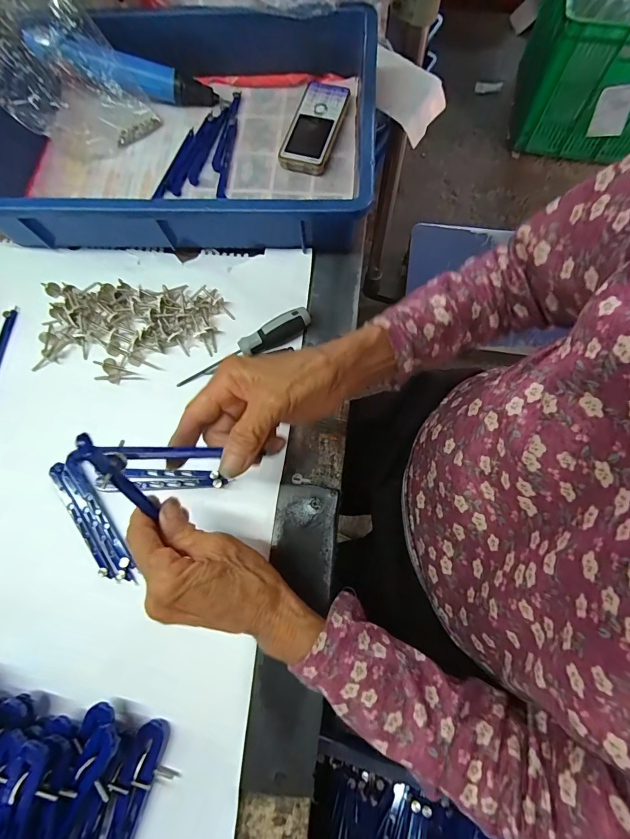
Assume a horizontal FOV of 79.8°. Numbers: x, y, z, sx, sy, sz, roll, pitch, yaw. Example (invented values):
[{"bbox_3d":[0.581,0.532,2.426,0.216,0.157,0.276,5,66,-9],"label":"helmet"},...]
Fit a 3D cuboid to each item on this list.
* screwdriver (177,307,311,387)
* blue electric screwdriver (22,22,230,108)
[{"bbox_3d":[-0.070,-0.071,0.378,0.145,0.023,0.023,-26,71,-7],"label":"screwdriver"},{"bbox_3d":[-0.221,-0.422,0.457,0.206,0.029,0.034,1,70,-23],"label":"blue electric screwdriver"}]

